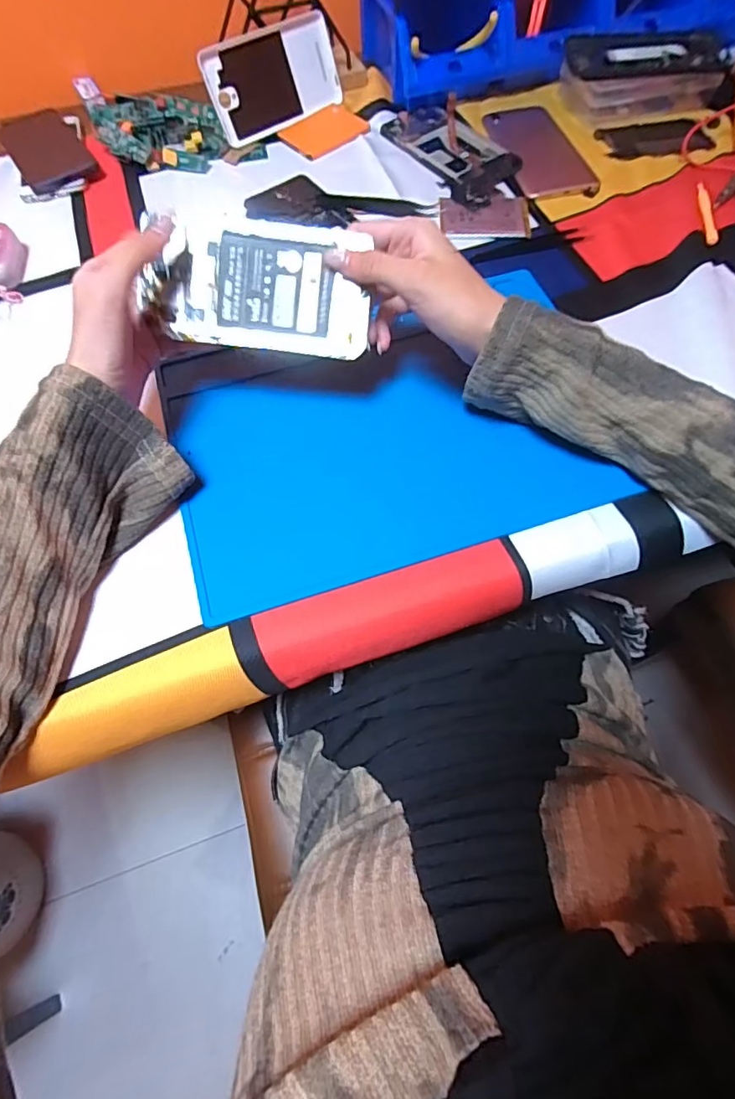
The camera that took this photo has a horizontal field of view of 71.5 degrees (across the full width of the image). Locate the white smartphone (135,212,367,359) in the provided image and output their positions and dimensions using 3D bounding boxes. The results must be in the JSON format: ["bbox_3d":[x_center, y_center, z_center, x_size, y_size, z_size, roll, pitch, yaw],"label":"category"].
[{"bbox_3d":[-0.066,-0.163,0.316,0.133,0.007,0.073,7,102,-1],"label":"white smartphone"}]

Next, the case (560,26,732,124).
[{"bbox_3d":[0.287,-0.501,0.533,0.167,0.041,0.097,-7,64,-1],"label":"case"}]

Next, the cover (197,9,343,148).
[{"bbox_3d":[-0.094,-0.481,0.523,0.146,0.077,0.010,-36,36,-16],"label":"cover"}]

